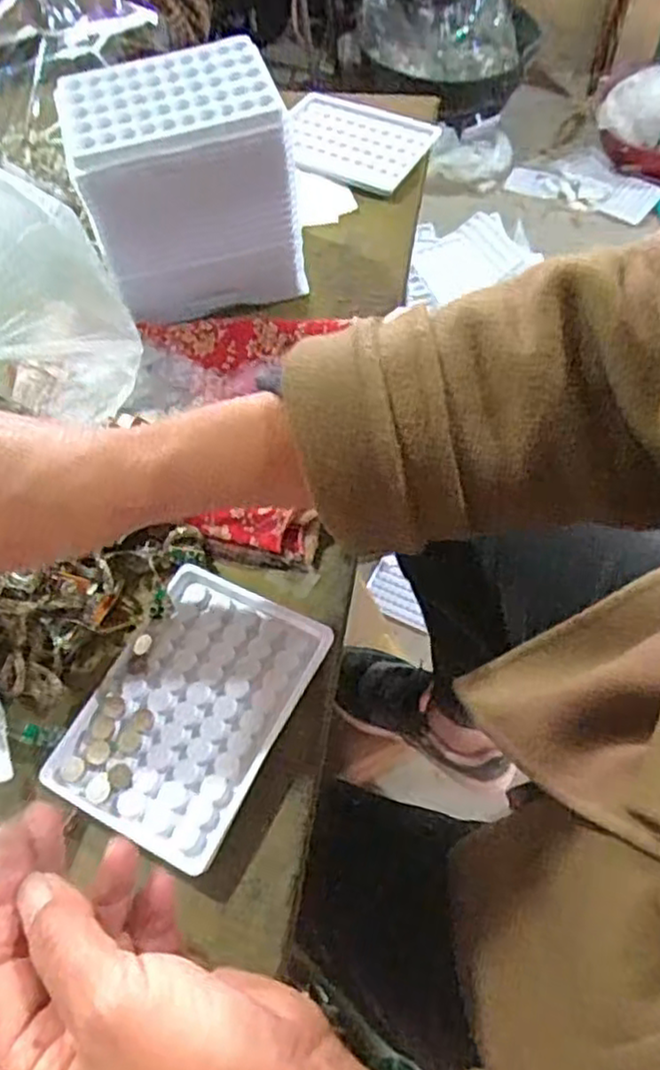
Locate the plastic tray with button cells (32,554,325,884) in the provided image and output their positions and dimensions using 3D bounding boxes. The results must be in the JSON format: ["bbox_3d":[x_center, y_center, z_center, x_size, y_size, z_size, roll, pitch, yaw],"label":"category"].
[{"bbox_3d":[-0.069,0.086,0.352,0.092,0.015,0.129,23,64,15],"label":"plastic tray with button cells"}]

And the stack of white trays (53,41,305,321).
[{"bbox_3d":[-0.093,-0.224,0.456,0.128,0.120,0.095,-20,61,-9],"label":"stack of white trays"}]

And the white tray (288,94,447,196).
[{"bbox_3d":[0.016,-0.331,0.588,0.124,0.010,0.097,25,64,16],"label":"white tray"}]

